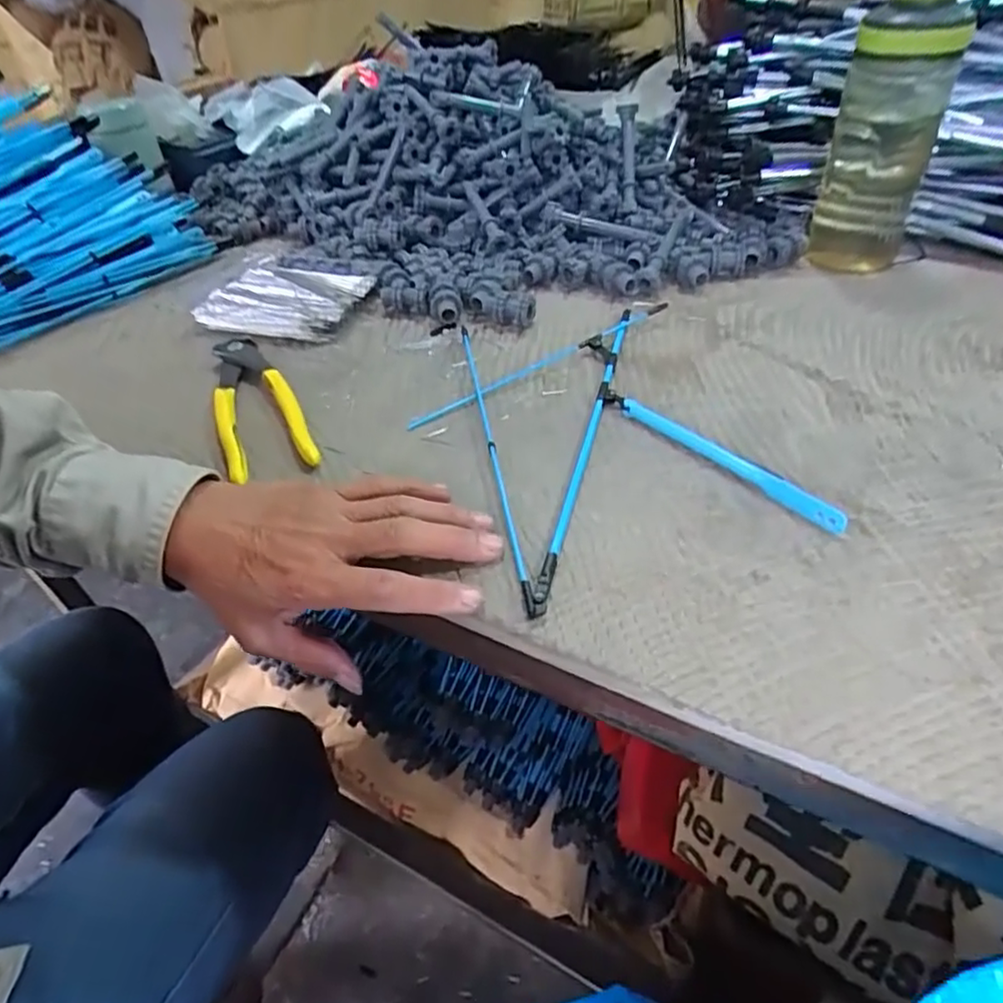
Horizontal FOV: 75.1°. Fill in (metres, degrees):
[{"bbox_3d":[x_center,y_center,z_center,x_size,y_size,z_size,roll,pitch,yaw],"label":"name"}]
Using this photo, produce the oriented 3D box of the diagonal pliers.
[{"bbox_3d":[-0.159,-0.064,0.424,0.052,0.015,0.152,-19,46,-14],"label":"diagonal pliers"}]

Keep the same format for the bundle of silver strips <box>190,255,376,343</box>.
[{"bbox_3d":[-0.175,-0.167,0.531,0.130,0.018,0.104,14,47,19],"label":"bundle of silver strips"}]

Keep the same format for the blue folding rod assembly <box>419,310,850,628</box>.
[{"bbox_3d":[0.049,-0.046,0.385,0.184,0.011,0.251,-12,44,-7],"label":"blue folding rod assembly"}]

